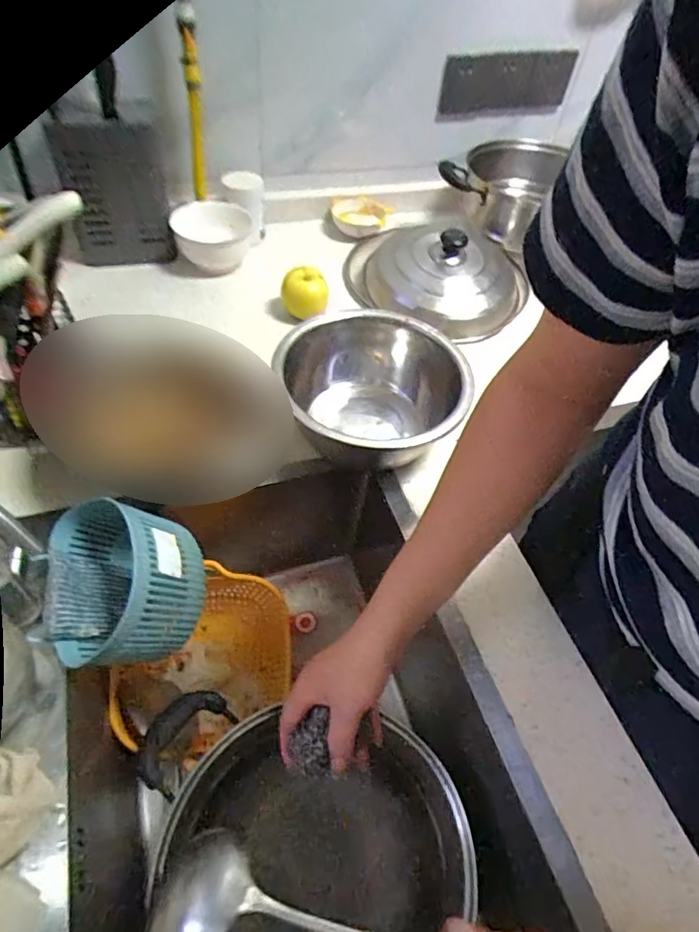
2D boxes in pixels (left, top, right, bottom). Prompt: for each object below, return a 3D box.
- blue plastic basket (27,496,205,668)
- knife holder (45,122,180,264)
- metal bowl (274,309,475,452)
[{"bbox_3d":[-0.221,0.115,0.529,0.110,0.126,0.160,-31,51,24],"label":"blue plastic basket"},{"bbox_3d":[-0.365,-0.422,0.831,0.148,0.200,0.072,-18,53,-20],"label":"knife holder"},{"bbox_3d":[0.020,-0.081,0.672,0.206,0.121,0.234,-12,54,-15],"label":"metal bowl"}]

